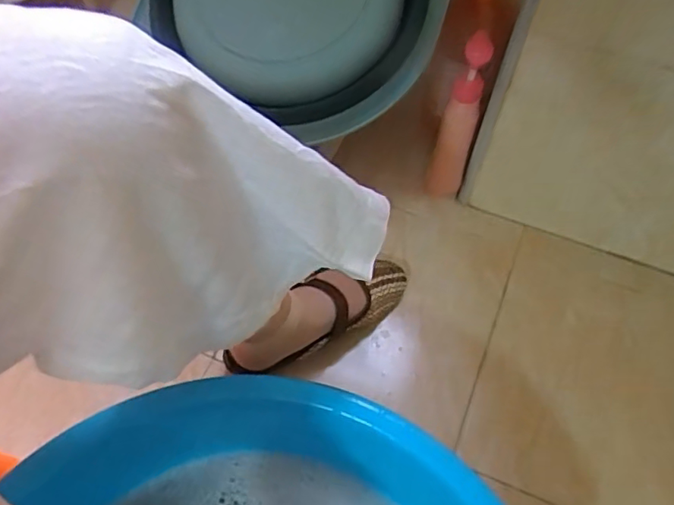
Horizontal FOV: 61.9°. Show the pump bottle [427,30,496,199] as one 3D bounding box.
[{"bbox_3d":[0.162,-0.171,0.743,0.048,0.223,0.062,18,59,10],"label":"pump bottle"}]

